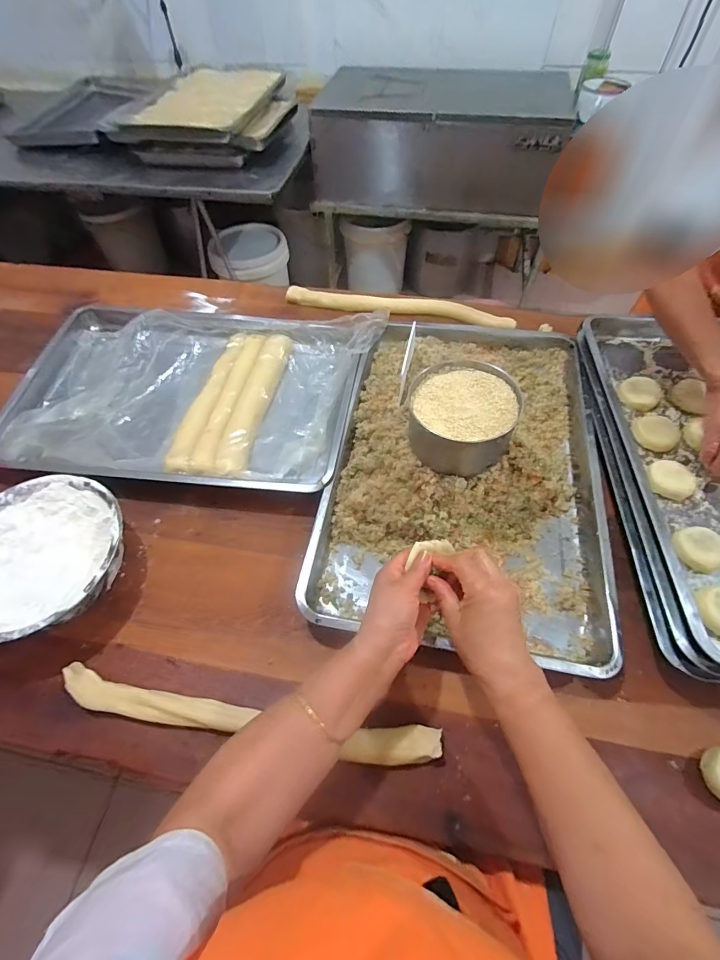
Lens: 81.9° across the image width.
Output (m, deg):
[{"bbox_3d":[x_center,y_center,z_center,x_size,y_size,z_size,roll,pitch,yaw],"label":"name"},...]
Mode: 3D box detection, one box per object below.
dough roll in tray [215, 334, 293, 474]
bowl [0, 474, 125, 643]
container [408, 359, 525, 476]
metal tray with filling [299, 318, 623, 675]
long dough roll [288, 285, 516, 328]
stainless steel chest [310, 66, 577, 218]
[{"bbox_3d":[-0.186,-0.142,0.732,0.058,0.030,0.309,7,57,6],"label":"dough roll in tray"},{"bbox_3d":[-0.427,0.106,0.569,0.213,0.083,0.223,-1,56,1],"label":"bowl"},{"bbox_3d":[0.133,-0.084,0.554,0.136,0.074,0.138,1,56,2],"label":"container"},{"bbox_3d":[0.164,-0.057,0.632,0.391,0.084,0.600,9,57,7],"label":"metal tray with filling"},{"bbox_3d":[0.080,-0.381,0.906,0.489,0.038,0.060,13,58,10],"label":"long dough roll"},{"bbox_3d":[0.269,-1.180,1.491,0.841,0.323,0.400,9,57,8],"label":"stainless steel chest"}]

